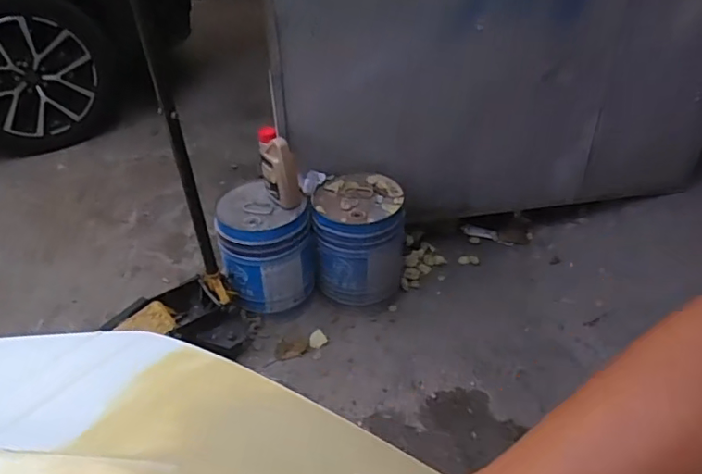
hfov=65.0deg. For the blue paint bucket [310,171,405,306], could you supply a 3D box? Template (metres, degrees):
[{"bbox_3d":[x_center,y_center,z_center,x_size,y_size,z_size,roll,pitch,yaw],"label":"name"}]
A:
[{"bbox_3d":[0.027,0.005,1.634,0.263,0.316,0.241,-2,37,-2],"label":"blue paint bucket"}]

